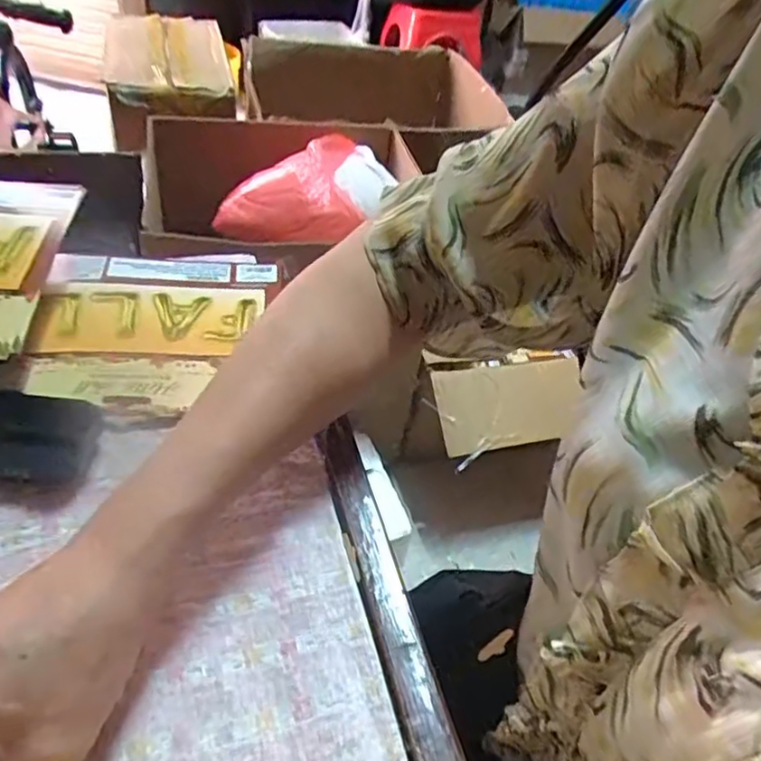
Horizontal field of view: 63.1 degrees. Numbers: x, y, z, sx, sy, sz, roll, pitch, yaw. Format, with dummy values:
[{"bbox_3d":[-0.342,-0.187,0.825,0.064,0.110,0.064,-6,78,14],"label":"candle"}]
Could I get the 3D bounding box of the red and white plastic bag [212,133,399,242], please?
[{"bbox_3d":[-0.108,-0.332,1.087,0.341,0.092,0.152,-18,50,-27],"label":"red and white plastic bag"}]

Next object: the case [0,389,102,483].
[{"bbox_3d":[-0.223,0.030,0.357,0.103,0.032,0.047,0,43,-6],"label":"case"}]

